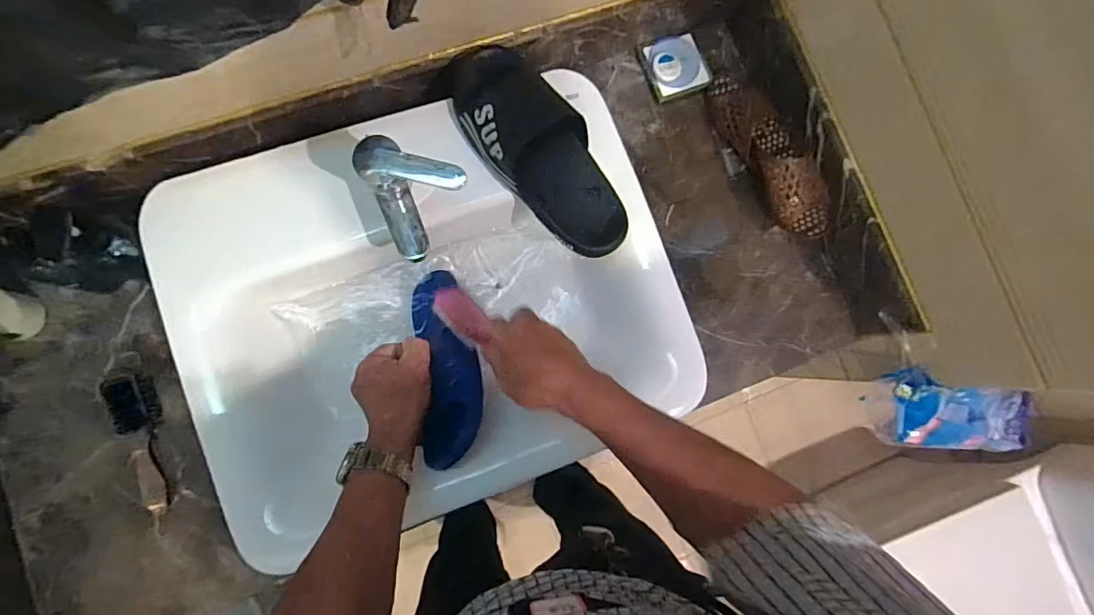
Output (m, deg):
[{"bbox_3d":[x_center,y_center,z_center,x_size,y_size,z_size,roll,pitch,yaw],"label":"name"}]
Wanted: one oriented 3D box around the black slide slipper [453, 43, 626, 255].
[{"bbox_3d":[-0.004,-0.175,0.586,0.102,0.064,0.257,-42,89,-9],"label":"black slide slipper"}]

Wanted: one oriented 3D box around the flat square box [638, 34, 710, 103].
[{"bbox_3d":[0.183,-0.345,0.747,0.085,0.015,0.086,-19,85,-8],"label":"flat square box"}]

